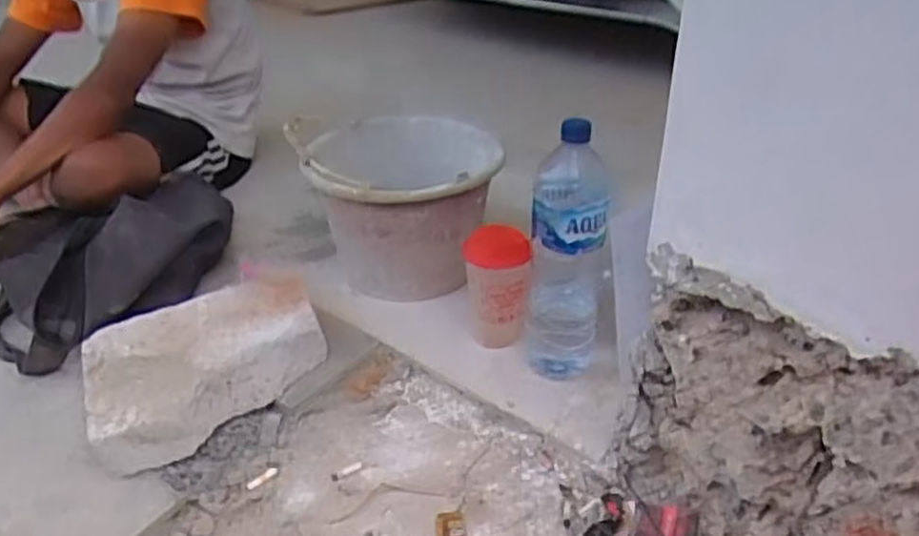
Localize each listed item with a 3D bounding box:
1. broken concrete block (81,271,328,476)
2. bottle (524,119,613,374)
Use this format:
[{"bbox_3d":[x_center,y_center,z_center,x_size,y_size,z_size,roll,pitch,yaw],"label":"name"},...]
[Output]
[{"bbox_3d":[-0.312,0.121,0.914,0.289,0.125,0.181,-20,35,-32],"label":"broken concrete block"},{"bbox_3d":[0.130,-0.010,0.878,0.091,0.318,0.088,3,29,5],"label":"bottle"}]

